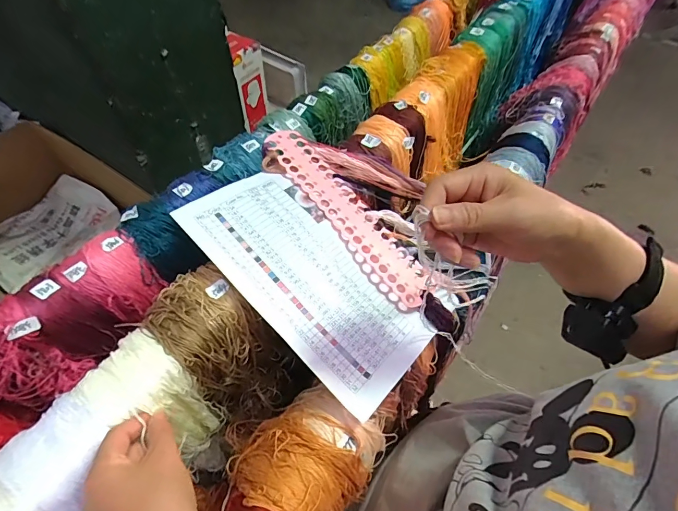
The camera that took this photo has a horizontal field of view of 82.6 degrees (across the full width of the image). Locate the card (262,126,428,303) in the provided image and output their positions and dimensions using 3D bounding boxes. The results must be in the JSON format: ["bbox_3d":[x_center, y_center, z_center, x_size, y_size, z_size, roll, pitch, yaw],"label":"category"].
[{"bbox_3d":[0.010,-0.060,0.501,0.057,0.011,0.289,-35,77,-24],"label":"card"}]

